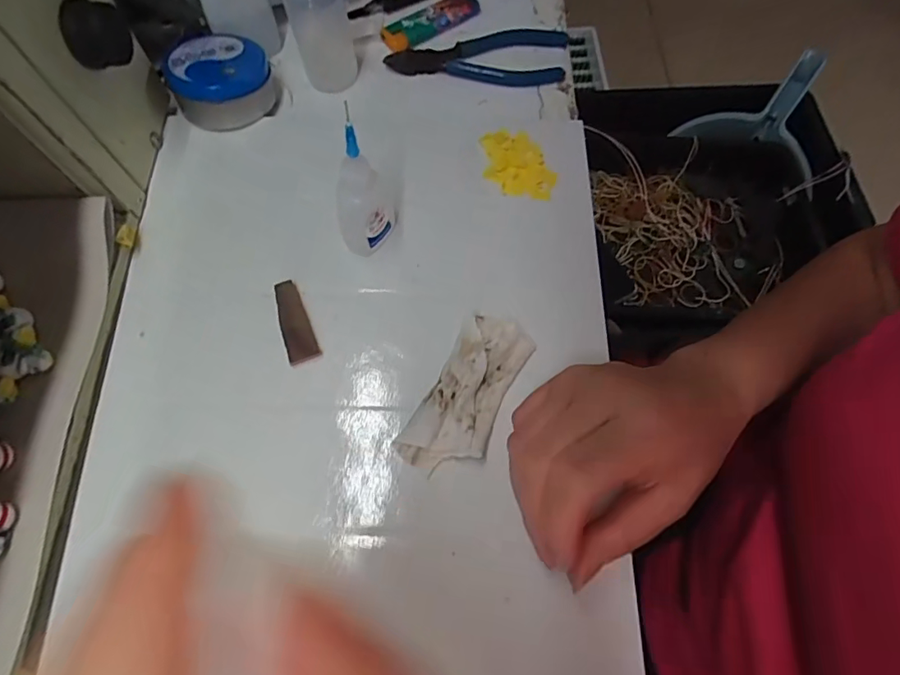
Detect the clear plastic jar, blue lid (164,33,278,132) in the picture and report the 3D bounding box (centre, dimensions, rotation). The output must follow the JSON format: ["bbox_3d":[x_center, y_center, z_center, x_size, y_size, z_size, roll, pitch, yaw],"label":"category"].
[{"bbox_3d":[-0.153,-0.172,0.341,0.056,0.035,0.060,1,67,-2],"label":"clear plastic jar, blue lid"}]

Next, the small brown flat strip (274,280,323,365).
[{"bbox_3d":[-0.088,-0.010,0.287,0.016,0.004,0.050,-20,69,-10],"label":"small brown flat strip"}]

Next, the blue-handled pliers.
[{"bbox_3d":[0.020,-0.201,0.366,0.126,0.017,0.041,2,67,-1],"label":"blue-handled pliers"}]

